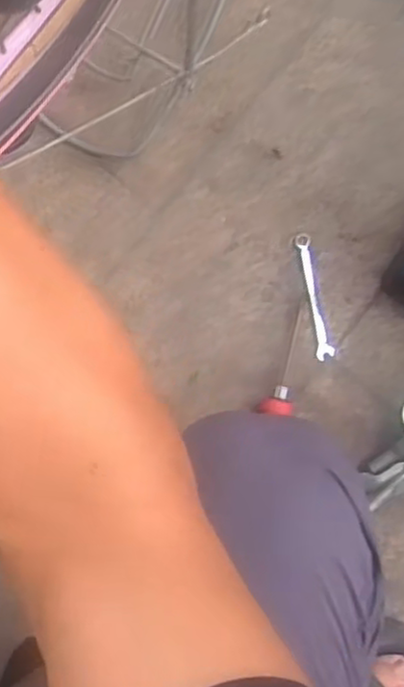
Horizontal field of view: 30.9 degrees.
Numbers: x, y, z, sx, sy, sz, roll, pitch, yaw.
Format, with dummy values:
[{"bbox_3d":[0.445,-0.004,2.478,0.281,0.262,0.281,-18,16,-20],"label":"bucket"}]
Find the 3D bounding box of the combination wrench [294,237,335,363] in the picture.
[{"bbox_3d":[0.101,-0.042,0.656,0.014,0.004,0.113,-12,92,-4],"label":"combination wrench"}]

